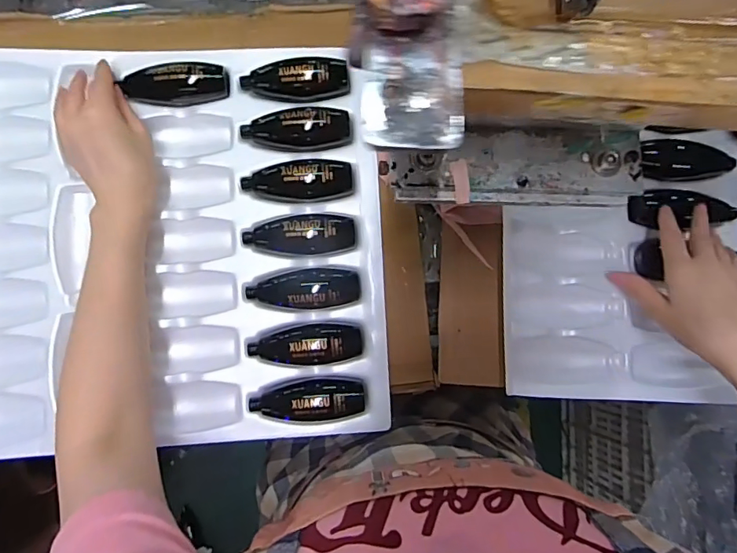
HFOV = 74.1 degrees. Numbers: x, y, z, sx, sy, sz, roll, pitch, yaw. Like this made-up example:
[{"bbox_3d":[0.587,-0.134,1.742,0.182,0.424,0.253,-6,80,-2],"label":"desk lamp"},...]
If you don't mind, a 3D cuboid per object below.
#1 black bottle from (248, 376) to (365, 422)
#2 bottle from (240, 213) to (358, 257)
[{"bbox_3d":[-0.055,0.111,0.440,0.101,0.026,0.036,-4,84,-5],"label":"black bottle"},{"bbox_3d":[-0.063,-0.039,0.452,0.103,0.028,0.038,-5,84,-5],"label":"bottle"}]

